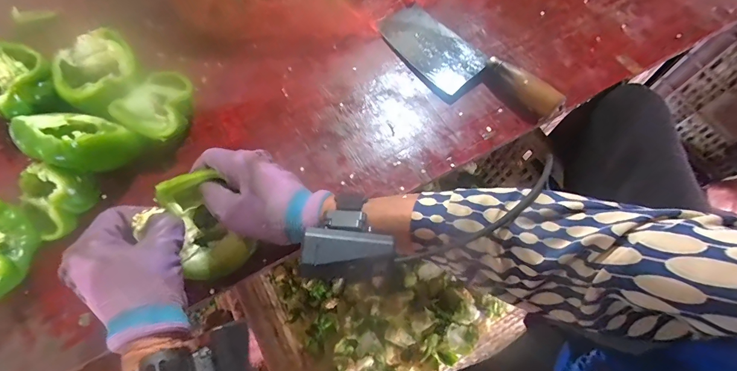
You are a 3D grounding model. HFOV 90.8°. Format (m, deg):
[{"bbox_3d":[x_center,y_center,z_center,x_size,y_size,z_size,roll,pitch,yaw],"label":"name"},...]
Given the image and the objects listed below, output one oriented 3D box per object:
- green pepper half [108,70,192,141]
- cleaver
[{"bbox_3d":[-0.223,-0.081,0.401,0.075,0.040,0.076,33,70,15],"label":"green pepper half"},{"bbox_3d":[0.108,-0.139,0.421,0.222,0.026,0.064,42,72,18],"label":"cleaver"}]

